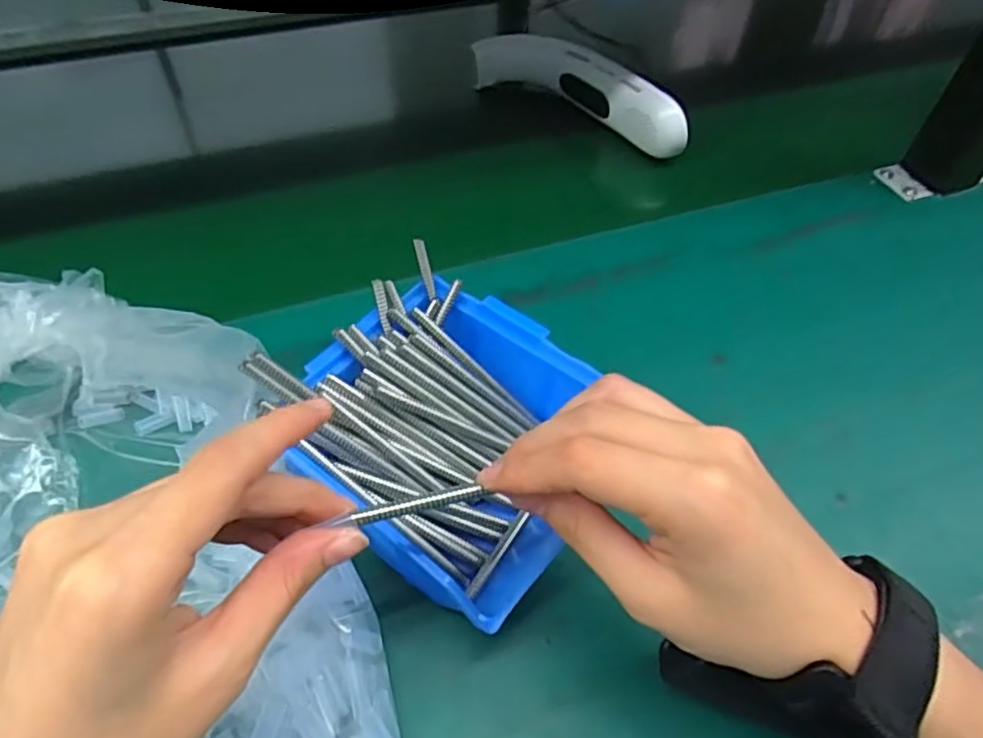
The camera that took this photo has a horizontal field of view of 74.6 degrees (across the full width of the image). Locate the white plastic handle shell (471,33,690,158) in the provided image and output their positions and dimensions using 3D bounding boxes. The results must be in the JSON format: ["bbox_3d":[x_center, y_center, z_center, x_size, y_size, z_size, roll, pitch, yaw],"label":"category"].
[{"bbox_3d":[0.079,-0.241,0.547,0.203,0.042,0.042,33,59,21],"label":"white plastic handle shell"}]

